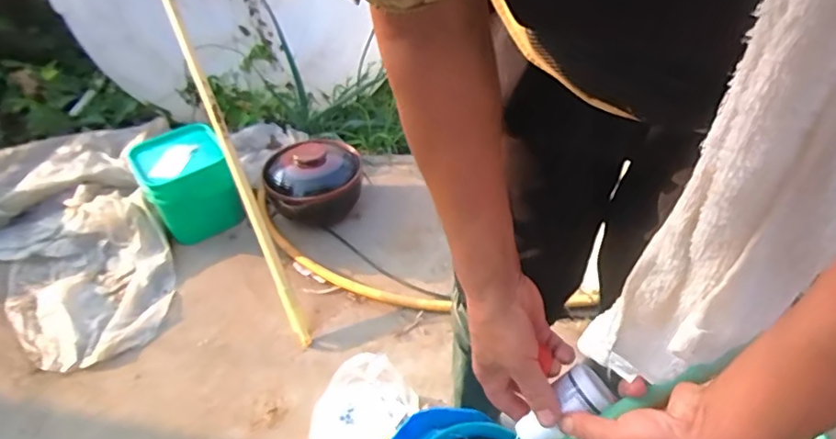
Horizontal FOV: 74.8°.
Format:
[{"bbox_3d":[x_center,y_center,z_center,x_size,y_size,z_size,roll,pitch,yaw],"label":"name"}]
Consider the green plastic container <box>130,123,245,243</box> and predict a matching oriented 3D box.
[{"bbox_3d":[-0.601,-0.094,1.423,0.207,0.199,0.238,-25,47,-20],"label":"green plastic container"}]

